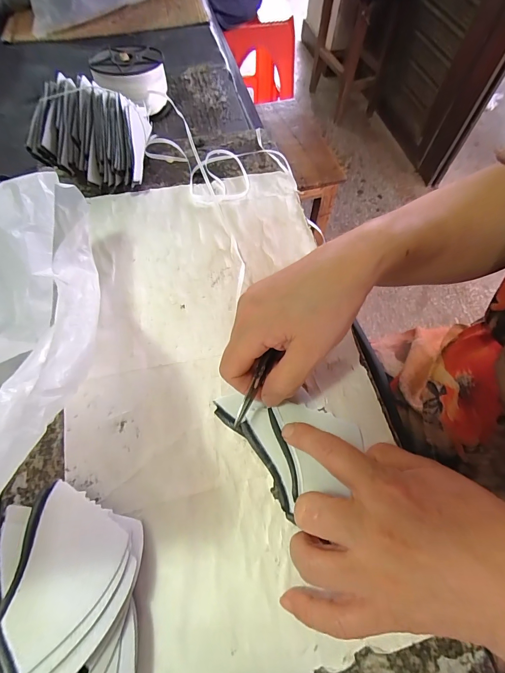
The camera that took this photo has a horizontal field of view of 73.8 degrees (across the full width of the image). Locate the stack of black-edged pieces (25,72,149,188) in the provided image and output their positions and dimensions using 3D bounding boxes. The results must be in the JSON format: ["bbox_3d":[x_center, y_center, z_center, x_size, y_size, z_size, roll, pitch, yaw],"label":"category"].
[{"bbox_3d":[-0.173,-0.221,0.377,0.110,0.084,0.093,5,62,1],"label":"stack of black-edged pieces"}]

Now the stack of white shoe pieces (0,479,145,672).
[{"bbox_3d":[-0.113,0.159,0.194,0.091,0.046,0.139,-7,63,-5],"label":"stack of white shoe pieces"}]

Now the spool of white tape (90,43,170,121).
[{"bbox_3d":[-0.161,-0.339,0.457,0.091,0.068,0.084,-21,65,-12],"label":"spool of white tape"}]

